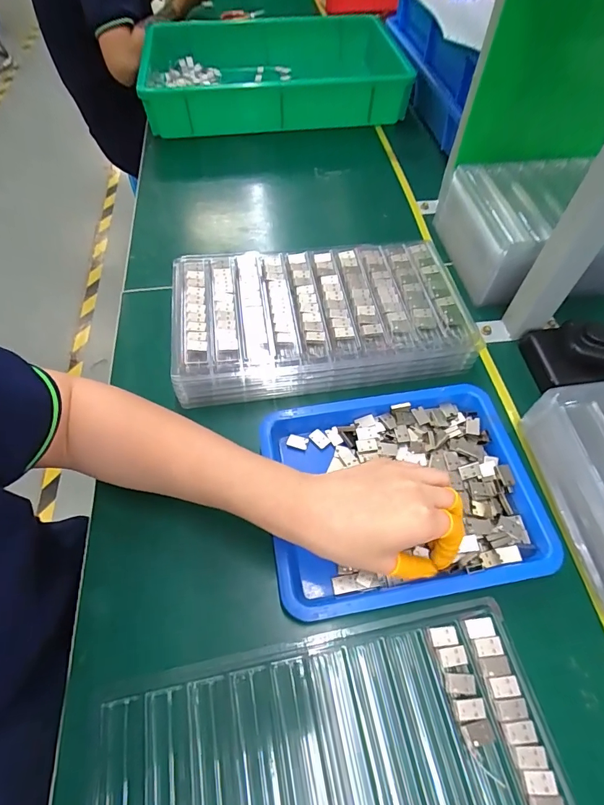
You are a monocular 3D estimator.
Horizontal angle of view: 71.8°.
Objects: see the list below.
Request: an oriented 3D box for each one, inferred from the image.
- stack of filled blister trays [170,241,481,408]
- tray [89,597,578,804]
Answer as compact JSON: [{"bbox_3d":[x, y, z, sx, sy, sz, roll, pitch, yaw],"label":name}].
[{"bbox_3d":[0.015,-0.092,0.445,0.288,0.054,0.158,-7,58,-4],"label":"stack of filled blister trays"},{"bbox_3d":[0.017,0.242,0.260,0.288,0.009,0.165,-10,58,-5],"label":"tray"}]

